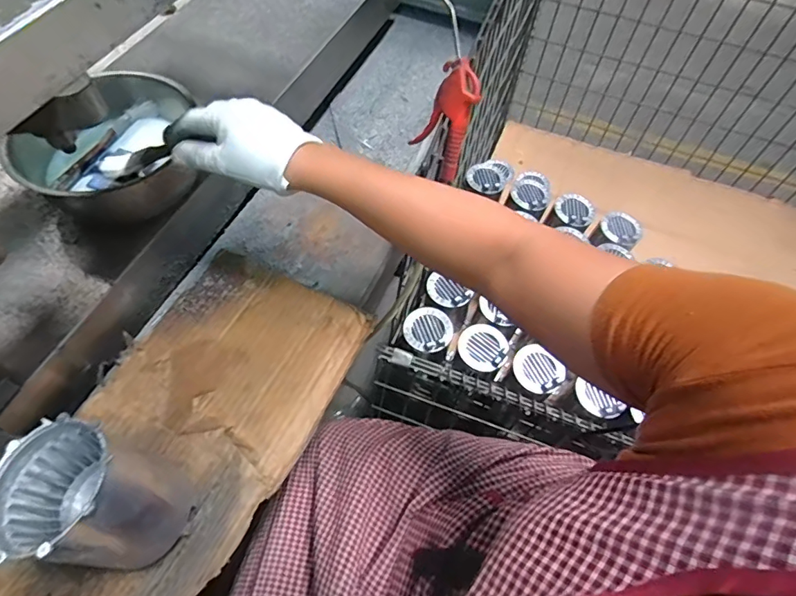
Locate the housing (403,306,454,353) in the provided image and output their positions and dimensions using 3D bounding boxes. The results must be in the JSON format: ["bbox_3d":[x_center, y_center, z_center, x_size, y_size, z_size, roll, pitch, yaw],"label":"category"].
[{"bbox_3d":[0.055,0.057,0.865,0.087,0.016,0.084,2,59,-3],"label":"housing"}]

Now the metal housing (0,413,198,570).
[{"bbox_3d":[-0.237,0.162,0.384,0.114,0.109,0.090,11,59,3],"label":"metal housing"}]

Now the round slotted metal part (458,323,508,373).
[{"bbox_3d":[0.149,0.089,0.845,0.075,0.022,0.083,-32,74,0],"label":"round slotted metal part"}]

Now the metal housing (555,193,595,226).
[{"bbox_3d":[0.384,-0.194,1.027,0.083,0.025,0.095,39,64,18],"label":"metal housing"}]

